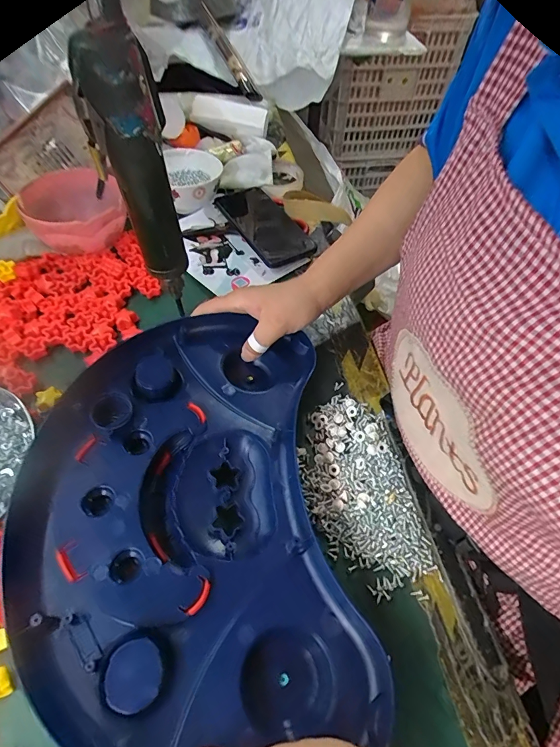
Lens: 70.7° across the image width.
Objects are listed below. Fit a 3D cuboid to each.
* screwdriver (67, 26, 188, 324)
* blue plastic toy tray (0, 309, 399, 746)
[{"bbox_3d":[-0.114,-0.151,0.326,0.052,0.203,0.045,-15,55,-13],"label":"screwdriver"},{"bbox_3d":[-0.066,0.090,0.288,0.223,0.054,0.321,-7,53,-7],"label":"blue plastic toy tray"}]

